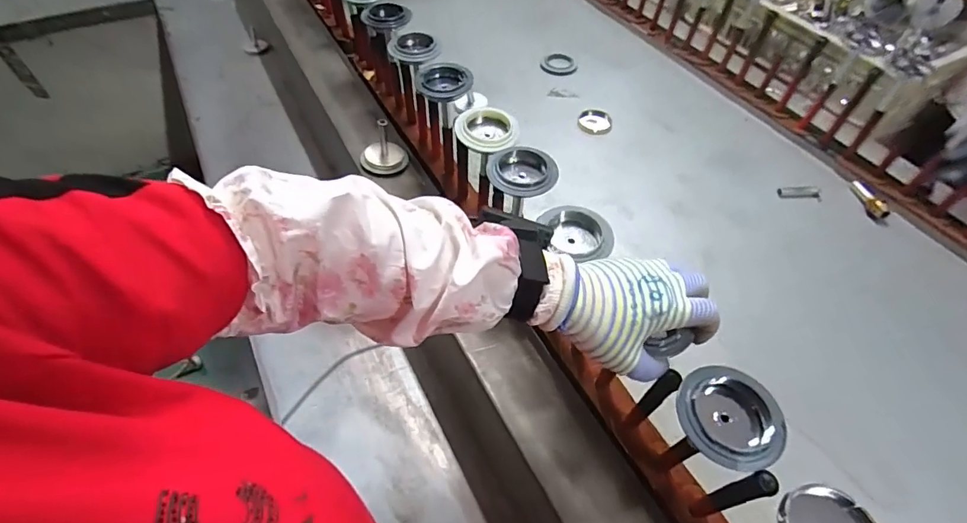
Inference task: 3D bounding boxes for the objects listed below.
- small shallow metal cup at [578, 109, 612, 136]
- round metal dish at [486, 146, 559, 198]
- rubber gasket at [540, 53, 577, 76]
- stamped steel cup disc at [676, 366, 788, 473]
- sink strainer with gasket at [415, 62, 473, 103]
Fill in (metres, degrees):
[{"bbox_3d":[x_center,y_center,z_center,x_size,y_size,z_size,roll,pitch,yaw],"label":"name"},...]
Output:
[{"bbox_3d":[0.217,-0.271,0.898,0.068,0.018,0.064,2,52,-2],"label":"small shallow metal cup"},{"bbox_3d":[0.045,-0.101,0.534,0.079,0.022,0.072,2,52,-2],"label":"round metal dish"},{"bbox_3d":[0.169,-0.437,1.026,0.078,0.013,0.073,12,52,6],"label":"rubber gasket"},{"bbox_3d":[0.194,0.124,0.367,0.074,0.023,0.079,2,52,-2],"label":"stamped steel cup disc"},{"bbox_3d":[-0.056,-0.256,0.657,0.078,0.028,0.082,4,52,0],"label":"sink strainer with gasket"}]

